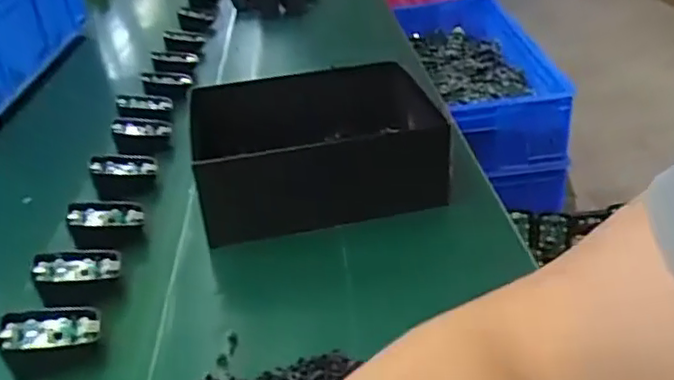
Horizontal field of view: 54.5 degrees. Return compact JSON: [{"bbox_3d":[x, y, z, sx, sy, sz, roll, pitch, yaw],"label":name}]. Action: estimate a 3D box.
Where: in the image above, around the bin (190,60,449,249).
[{"bbox_3d":[-0.016,-0.047,0.658,0.244,0.083,0.184,-11,30,-5],"label":"bin"}]

